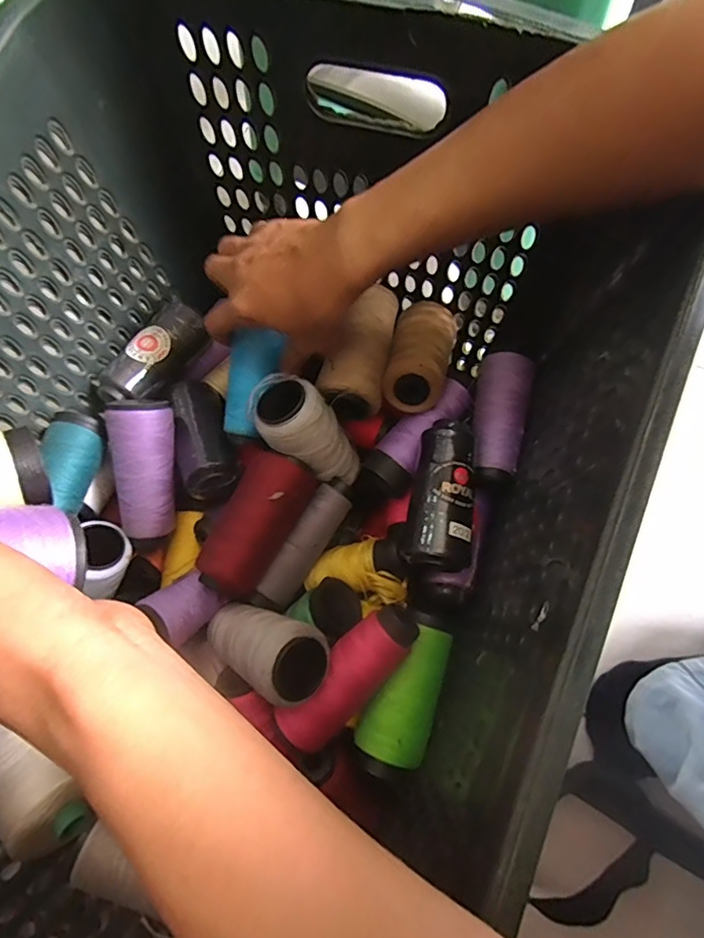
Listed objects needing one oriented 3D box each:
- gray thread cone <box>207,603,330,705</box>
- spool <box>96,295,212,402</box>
[{"bbox_3d":[-0.066,0.124,0.373,0.104,0.053,0.054,11,69,45],"label":"gray thread cone"},{"bbox_3d":[-0.172,-0.101,0.460,0.058,0.044,0.127,26,61,9],"label":"spool"}]

